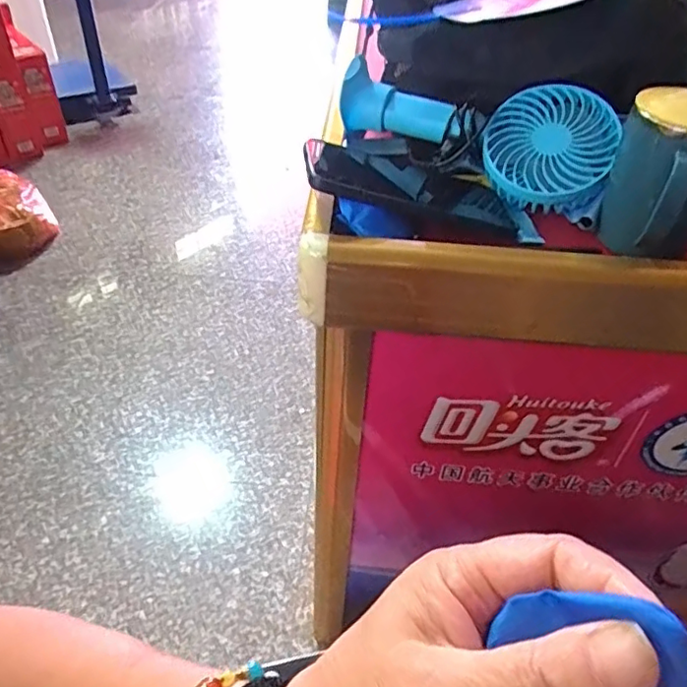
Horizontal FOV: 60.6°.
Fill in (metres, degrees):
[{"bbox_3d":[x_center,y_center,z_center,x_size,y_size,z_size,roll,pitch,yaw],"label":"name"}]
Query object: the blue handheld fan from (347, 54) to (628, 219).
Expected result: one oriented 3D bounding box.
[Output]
[{"bbox_3d":[0.114,-0.178,0.490,0.218,0.069,0.091,29,48,23],"label":"blue handheld fan"}]

